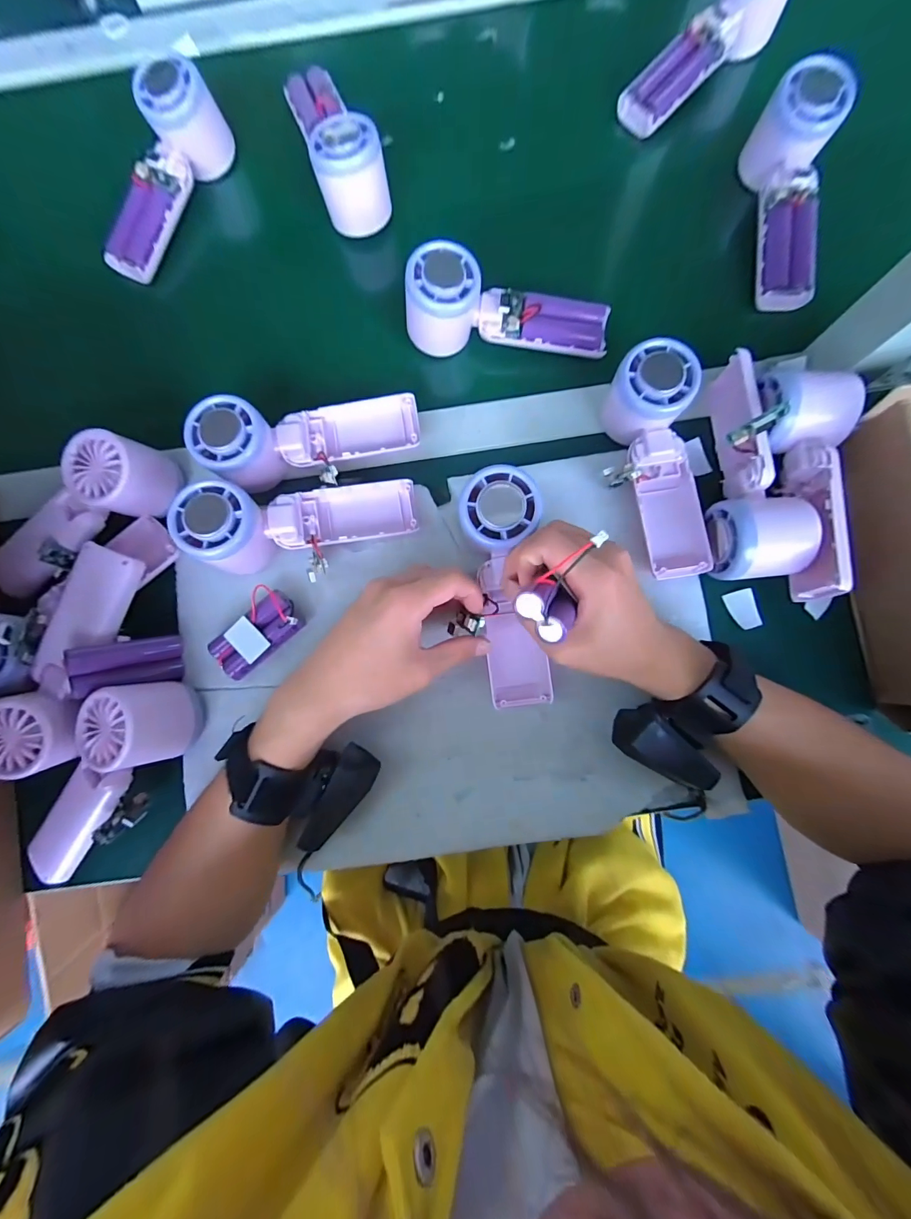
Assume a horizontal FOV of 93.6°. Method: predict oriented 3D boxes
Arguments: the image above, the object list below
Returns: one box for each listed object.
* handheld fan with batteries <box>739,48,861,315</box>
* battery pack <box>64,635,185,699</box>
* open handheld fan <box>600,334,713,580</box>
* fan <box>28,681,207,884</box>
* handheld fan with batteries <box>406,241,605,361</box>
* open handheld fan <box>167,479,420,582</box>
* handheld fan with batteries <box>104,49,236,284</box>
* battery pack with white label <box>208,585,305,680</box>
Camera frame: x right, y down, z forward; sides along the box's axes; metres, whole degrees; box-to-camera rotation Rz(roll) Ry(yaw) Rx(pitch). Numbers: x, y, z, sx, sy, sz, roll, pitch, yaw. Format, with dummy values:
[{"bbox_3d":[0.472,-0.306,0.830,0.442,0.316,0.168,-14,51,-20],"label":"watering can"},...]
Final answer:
[{"bbox_3d":[0.271,-0.334,0.352,0.055,0.048,0.169,-1,98,2],"label":"handheld fan with batteries"},{"bbox_3d":[-0.243,0.041,0.322,0.018,0.077,0.036,-23,83,28],"label":"battery pack"},{"bbox_3d":[0.145,-0.104,0.313,0.064,0.048,0.162,-7,84,2],"label":"open handheld fan"},{"bbox_3d":[-0.254,0.124,0.301,0.068,0.053,0.169,35,87,5],"label":"fan"},{"bbox_3d":[0.041,-0.239,0.349,0.161,0.050,0.051,5,84,-9],"label":"handheld fan with batteries"},{"bbox_3d":[-0.114,-0.062,0.320,0.168,0.041,0.066,-11,83,-19],"label":"open handheld fan"},{"bbox_3d":[-0.259,-0.371,0.366,0.049,0.055,0.159,28,86,5],"label":"handheld fan with batteries"},{"bbox_3d":[-0.150,0.018,0.323,0.040,0.023,0.066,43,88,6],"label":"battery pack with white label"}]

